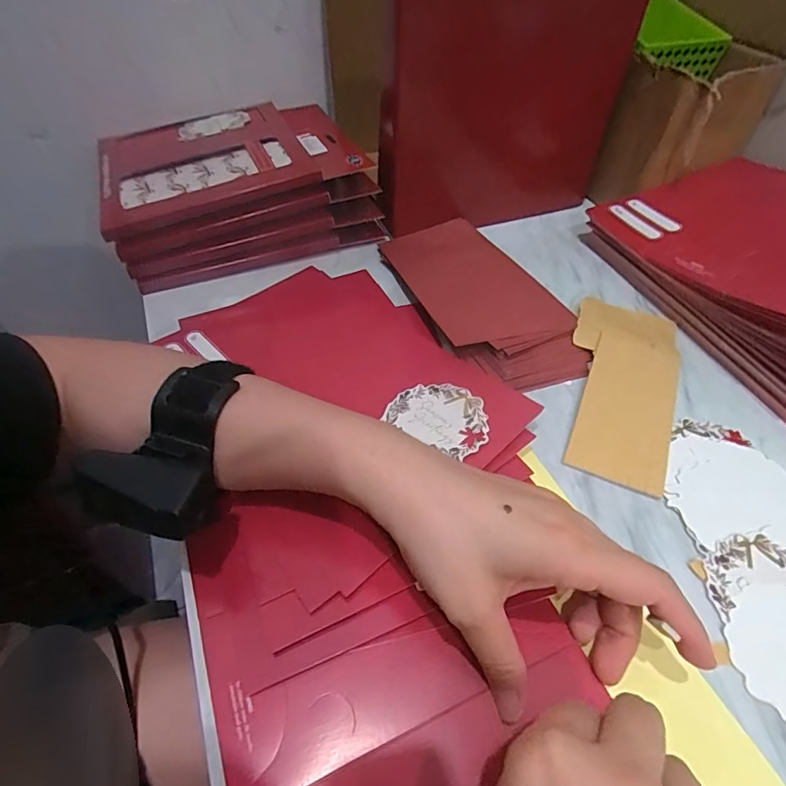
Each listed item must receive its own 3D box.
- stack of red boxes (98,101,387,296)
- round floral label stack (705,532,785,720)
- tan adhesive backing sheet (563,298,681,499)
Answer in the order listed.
[{"bbox_3d":[-0.154,-0.209,0.480,0.231,0.087,0.187,-18,51,-14],"label":"stack of red boxes"},{"bbox_3d":[0.207,0.122,0.249,0.069,0.004,0.093,-3,49,-1],"label":"round floral label stack"},{"bbox_3d":[0.170,-0.008,0.357,0.078,0.005,0.174,19,54,13],"label":"tan adhesive backing sheet"}]

